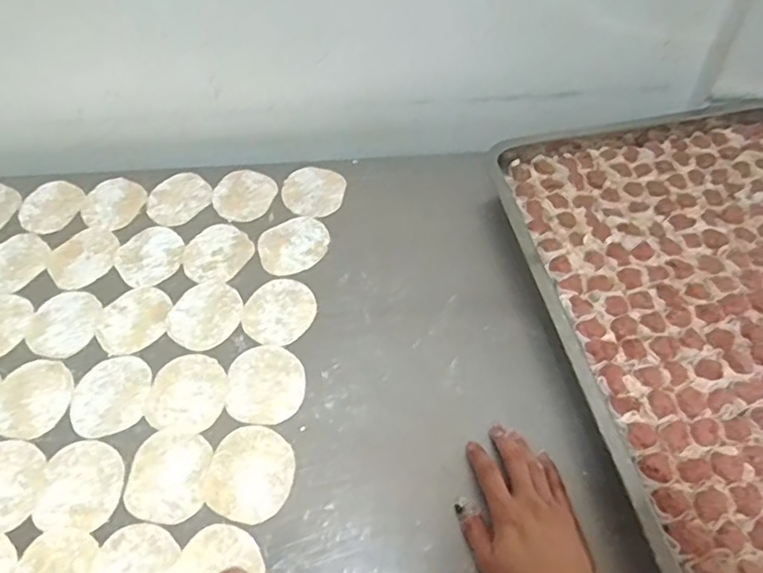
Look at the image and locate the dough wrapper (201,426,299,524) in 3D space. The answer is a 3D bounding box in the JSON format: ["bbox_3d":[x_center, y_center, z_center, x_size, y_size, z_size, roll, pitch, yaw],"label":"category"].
[{"bbox_3d":[-0.118,0.167,0.564,0.078,0.004,0.085,-1,54,2],"label":"dough wrapper"}]

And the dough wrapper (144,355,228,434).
[{"bbox_3d":[-0.193,0.105,0.618,0.078,0.004,0.081,-1,54,2],"label":"dough wrapper"}]

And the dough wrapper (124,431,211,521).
[{"bbox_3d":[-0.195,0.170,0.564,0.072,0.004,0.082,0,54,3],"label":"dough wrapper"}]

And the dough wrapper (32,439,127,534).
[{"bbox_3d":[-0.272,0.180,0.567,0.074,0.004,0.080,-1,54,2],"label":"dough wrapper"}]

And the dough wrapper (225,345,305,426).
[{"bbox_3d":[-0.115,0.097,0.618,0.076,0.004,0.084,-4,54,0],"label":"dough wrapper"}]

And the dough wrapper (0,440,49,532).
[{"bbox_3d":[-0.349,0.180,0.568,0.080,0.004,0.080,-1,54,2],"label":"dough wrapper"}]

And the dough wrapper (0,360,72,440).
[{"bbox_3d":[-0.354,0.113,0.624,0.077,0.004,0.085,-5,54,-1],"label":"dough wrapper"}]

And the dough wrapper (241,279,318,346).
[{"bbox_3d":[-0.111,0.027,0.672,0.078,0.005,0.078,-1,54,2],"label":"dough wrapper"}]

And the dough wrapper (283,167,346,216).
[{"bbox_3d":[-0.085,-0.120,0.782,0.081,0.004,0.080,-3,53,4],"label":"dough wrapper"}]

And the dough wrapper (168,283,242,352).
[{"bbox_3d":[-0.191,0.030,0.675,0.077,0.004,0.082,29,60,17],"label":"dough wrapper"}]

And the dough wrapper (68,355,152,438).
[{"bbox_3d":[-0.272,0.108,0.621,0.075,0.004,0.086,-1,54,1],"label":"dough wrapper"}]

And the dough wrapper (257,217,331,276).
[{"bbox_3d":[-0.103,-0.050,0.727,0.085,0.004,0.079,-1,54,2],"label":"dough wrapper"}]

